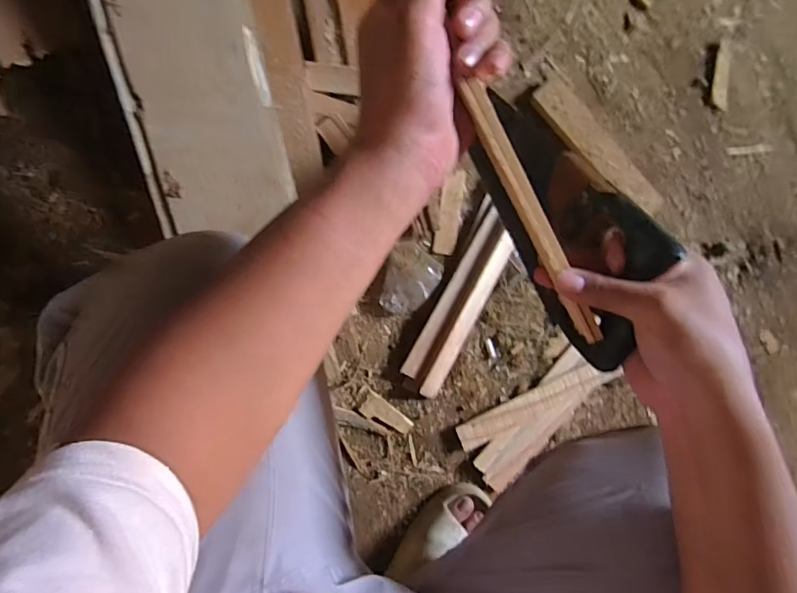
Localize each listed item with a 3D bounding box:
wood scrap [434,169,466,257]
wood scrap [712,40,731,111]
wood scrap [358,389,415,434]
[{"bbox_3d":[0.078,-0.126,0.720,0.032,0.012,0.125,10,90,-10],"label":"wood scrap"},{"bbox_3d":[0.507,-0.347,0.752,0.023,0.007,0.105,4,91,-9],"label":"wood scrap"},{"bbox_3d":[-0.016,0.174,0.700,0.080,0.006,0.033,35,86,-9],"label":"wood scrap"}]

